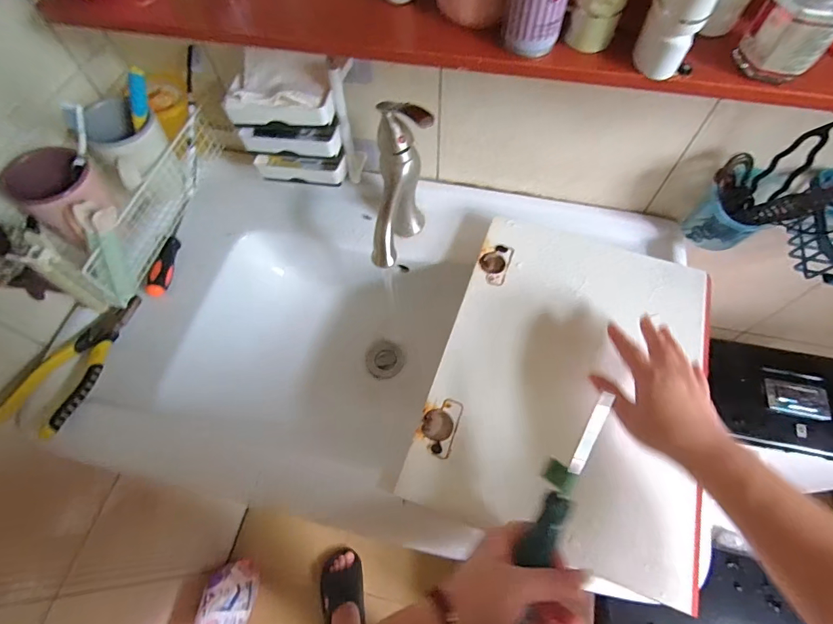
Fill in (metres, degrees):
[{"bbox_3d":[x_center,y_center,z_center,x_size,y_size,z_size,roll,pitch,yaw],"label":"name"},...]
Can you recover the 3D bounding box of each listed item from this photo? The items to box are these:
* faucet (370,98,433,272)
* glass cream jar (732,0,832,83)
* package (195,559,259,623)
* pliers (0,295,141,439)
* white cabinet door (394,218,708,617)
[{"bbox_3d":[-0.023,-0.122,0.514,0.052,0.182,0.147,3,62,3],"label":"faucet"},{"bbox_3d":[0.269,-0.205,0.288,0.040,0.071,0.050,-41,68,-18],"label":"glass cream jar"},{"bbox_3d":[-0.459,0.728,0.996,0.074,0.247,0.210,13,63,8],"label":"package"},{"bbox_3d":[-0.406,0.055,0.497,0.095,0.031,0.186,18,64,11],"label":"pliers"},{"bbox_3d":[0.176,0.067,0.468,0.278,0.015,0.374,18,64,11],"label":"white cabinet door"}]

